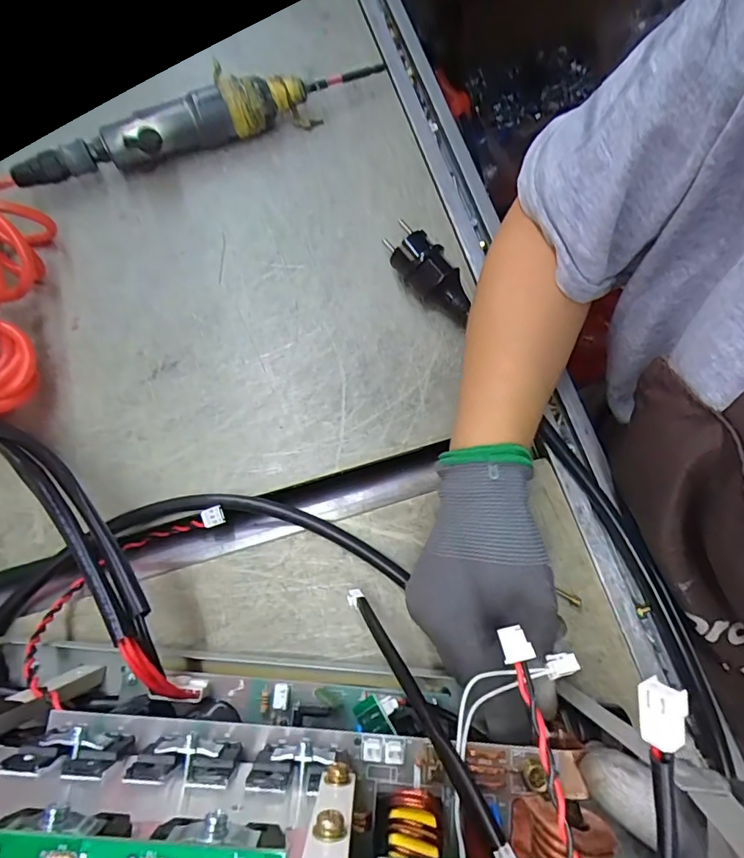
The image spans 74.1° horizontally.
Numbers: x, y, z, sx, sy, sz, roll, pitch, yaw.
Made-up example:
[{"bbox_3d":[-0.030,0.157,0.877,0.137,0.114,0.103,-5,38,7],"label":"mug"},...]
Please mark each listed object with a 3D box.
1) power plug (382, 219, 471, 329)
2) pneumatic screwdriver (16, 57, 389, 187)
[{"bbox_3d":[0.045,-0.120,0.380,0.033,0.033,0.089,-39,91,-14],"label":"power plug"},{"bbox_3d":[-0.137,-0.266,0.421,0.326,0.046,0.047,-25,75,-10],"label":"pneumatic screwdriver"}]

